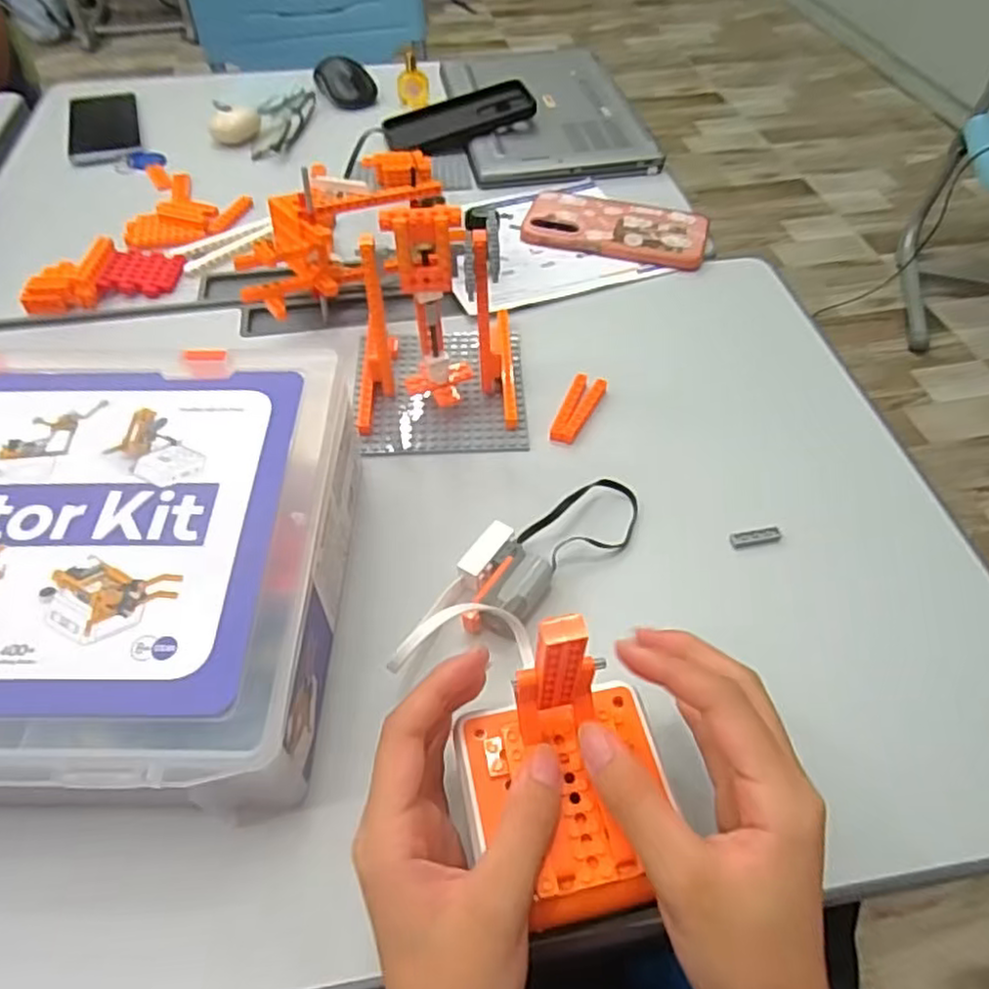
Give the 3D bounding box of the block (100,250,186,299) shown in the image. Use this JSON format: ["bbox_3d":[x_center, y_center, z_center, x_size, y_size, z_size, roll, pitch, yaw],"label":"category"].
[{"bbox_3d":[-0.306,-0.194,0.603,0.060,0.006,0.052,9,56,-14],"label":"block"}]

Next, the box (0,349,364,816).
[{"bbox_3d":[-0.234,0.040,0.367,0.291,0.094,0.243,0,51,-1],"label":"box"}]

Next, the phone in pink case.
[{"bbox_3d":[0.114,-0.251,0.650,0.166,0.011,0.080,14,52,9],"label":"phone in pink case"}]

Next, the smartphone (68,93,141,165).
[{"bbox_3d":[-0.446,-0.423,0.789,0.074,0.008,0.178,-17,53,-15],"label":"smartphone"}]

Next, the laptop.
[{"bbox_3d":[0.053,-0.457,0.805,0.196,0.013,0.299,-7,52,-8],"label":"laptop"}]

